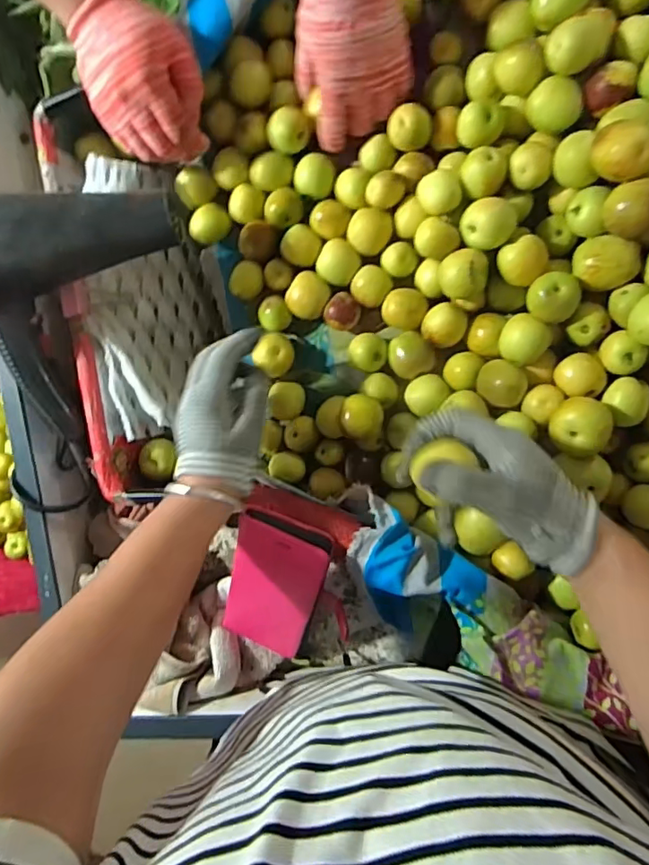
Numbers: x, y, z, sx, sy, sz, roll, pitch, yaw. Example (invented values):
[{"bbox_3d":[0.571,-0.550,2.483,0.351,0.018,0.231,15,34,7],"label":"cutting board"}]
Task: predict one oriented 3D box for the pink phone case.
[{"bbox_3d":[-0.047,0.144,0.491,0.083,0.022,0.171,20,126,7],"label":"pink phone case"}]

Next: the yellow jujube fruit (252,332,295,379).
[{"bbox_3d":[-0.046,-0.073,0.496,0.031,0.028,0.038,25,97,7],"label":"yellow jujube fruit"}]

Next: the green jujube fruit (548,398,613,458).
[{"bbox_3d":[0.191,-0.005,0.400,0.039,0.034,0.043,33,98,6],"label":"green jujube fruit"}]

